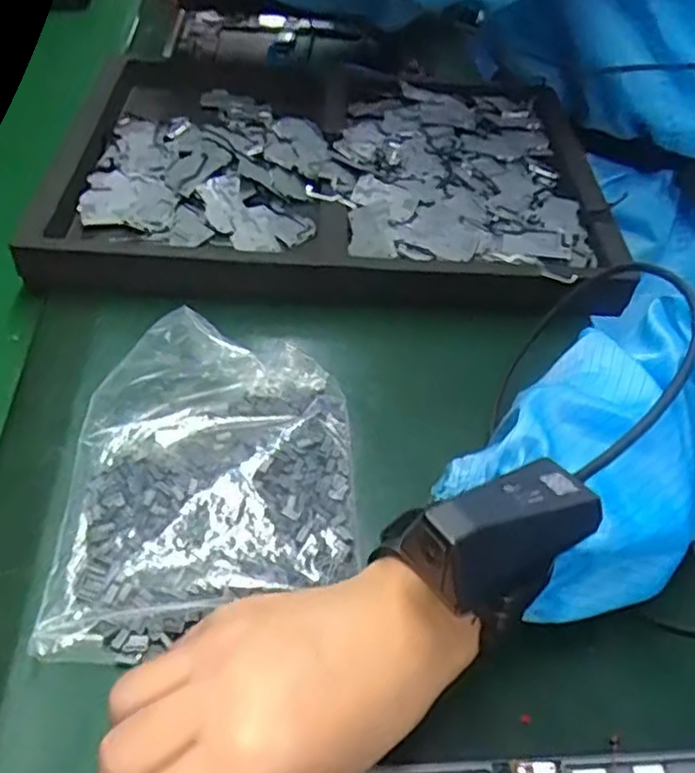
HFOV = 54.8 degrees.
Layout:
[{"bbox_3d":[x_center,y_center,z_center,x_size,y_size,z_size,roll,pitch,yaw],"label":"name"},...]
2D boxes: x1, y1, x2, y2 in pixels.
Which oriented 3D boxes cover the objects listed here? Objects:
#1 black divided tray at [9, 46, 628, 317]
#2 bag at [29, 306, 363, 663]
[{"bbox_3d":[-0.012,-0.191,0.568,0.416,0.038,0.343,3,50,1],"label":"black divided tray"},{"bbox_3d":[-0.073,0.042,0.365,0.151,0.034,0.184,-3,50,-4],"label":"bag"}]

